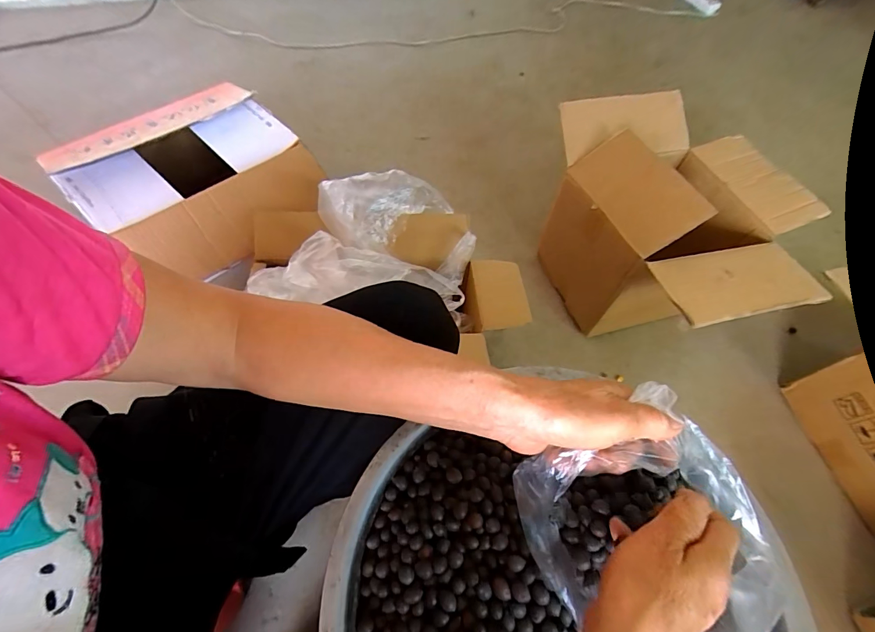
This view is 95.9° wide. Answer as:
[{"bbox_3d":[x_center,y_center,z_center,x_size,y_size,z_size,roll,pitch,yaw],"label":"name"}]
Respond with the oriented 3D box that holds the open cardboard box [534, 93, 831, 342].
[{"bbox_3d":[0.436,-0.162,0.742,0.362,0.269,0.449,-15,60,-12],"label":"open cardboard box"}]

